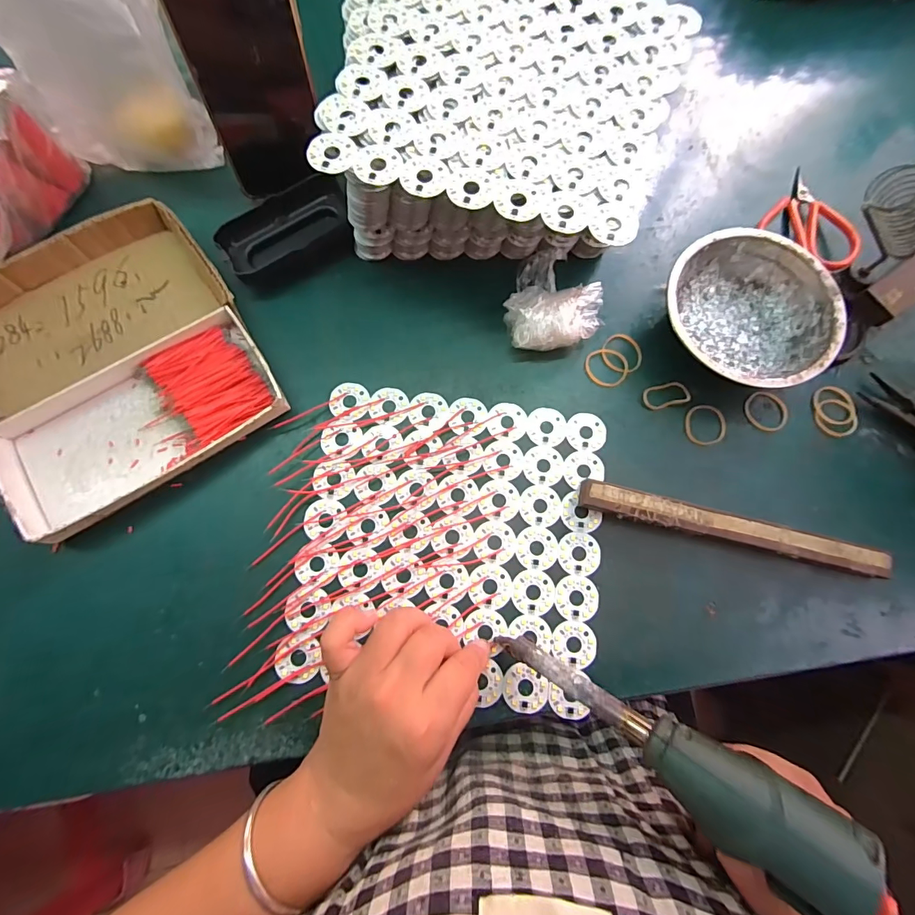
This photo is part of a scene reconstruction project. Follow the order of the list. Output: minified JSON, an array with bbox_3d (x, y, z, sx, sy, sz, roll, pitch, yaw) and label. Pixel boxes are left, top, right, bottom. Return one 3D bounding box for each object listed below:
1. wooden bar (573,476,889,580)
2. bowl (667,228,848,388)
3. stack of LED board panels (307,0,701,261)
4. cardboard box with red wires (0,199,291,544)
[{"bbox_3d":[0.193,0.051,0.304,0.211,0.020,0.020,14,77,2],"label":"wooden bar"},{"bbox_3d":[0.221,-0.107,0.334,0.124,0.048,0.122,0,77,-2],"label":"bowl"},{"bbox_3d":[0.024,-0.259,0.337,0.251,0.093,0.230,15,76,2],"label":"stack of LED board panels"},{"bbox_3d":[-0.259,-0.075,0.321,0.194,0.026,0.213,-33,80,-9],"label":"cardboard box with red wires"}]

